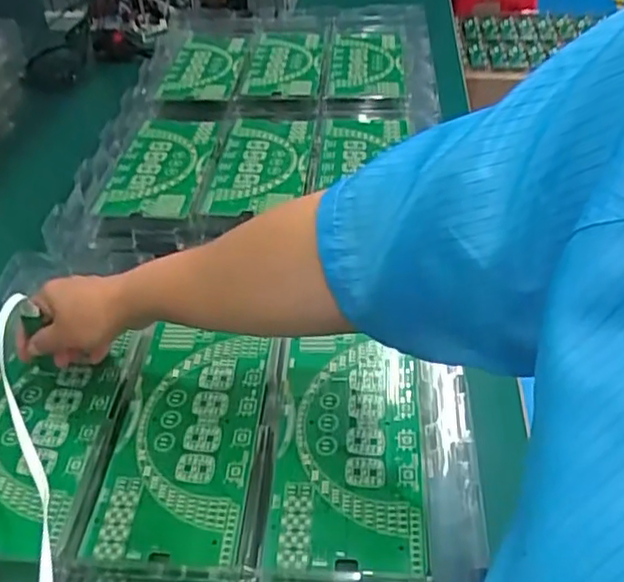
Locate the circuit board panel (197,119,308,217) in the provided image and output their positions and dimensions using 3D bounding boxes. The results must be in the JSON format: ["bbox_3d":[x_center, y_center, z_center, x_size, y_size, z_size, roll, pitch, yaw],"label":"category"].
[{"bbox_3d":[-0.065,-0.166,0.827,0.110,0.012,0.241,2,44,3],"label":"circuit board panel"}]

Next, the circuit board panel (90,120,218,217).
[{"bbox_3d":[-0.193,-0.162,0.826,0.111,0.007,0.216,2,46,5],"label":"circuit board panel"}]

